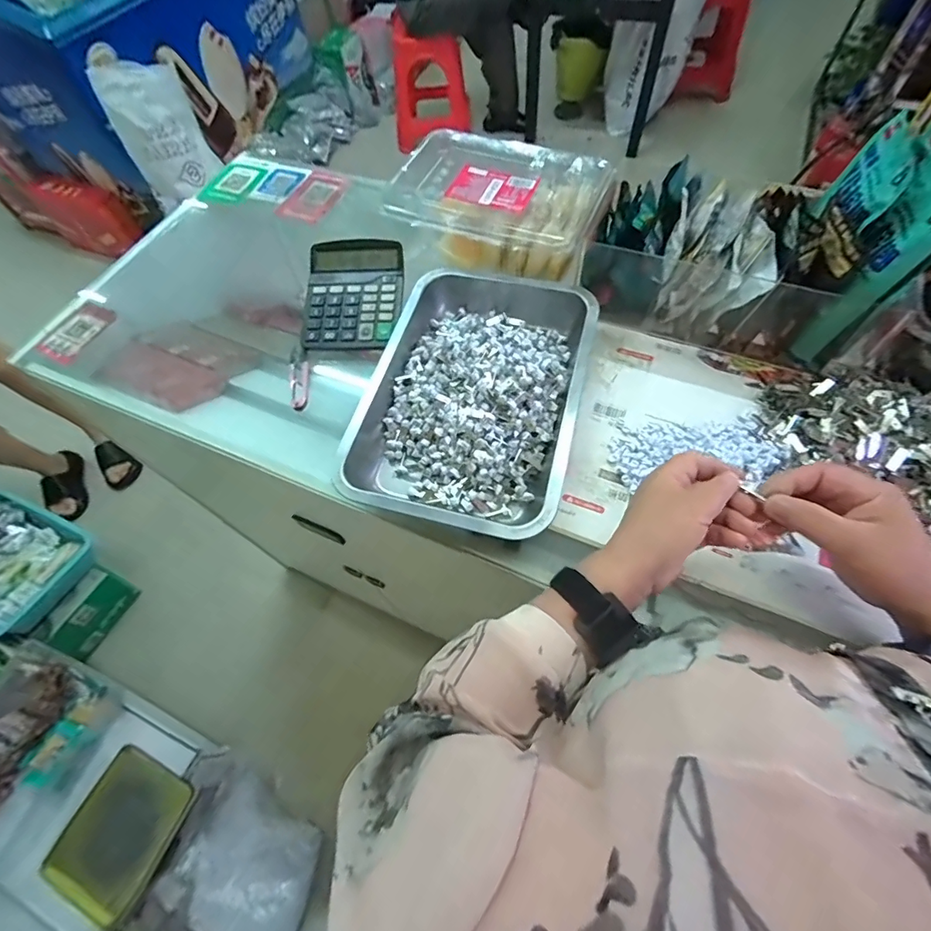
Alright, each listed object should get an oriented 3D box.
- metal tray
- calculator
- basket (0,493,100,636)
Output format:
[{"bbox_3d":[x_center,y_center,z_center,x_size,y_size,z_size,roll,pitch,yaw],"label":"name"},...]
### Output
[{"bbox_3d":[0.009,-0.080,0.490,0.214,0.055,0.306,13,63,11],"label":"metal tray"},{"bbox_3d":[-0.139,-0.214,0.574,0.117,0.034,0.153,2,61,5],"label":"calculator"},{"bbox_3d":[-1.196,0.248,1.205,0.324,0.120,0.293,22,65,16],"label":"basket"}]

